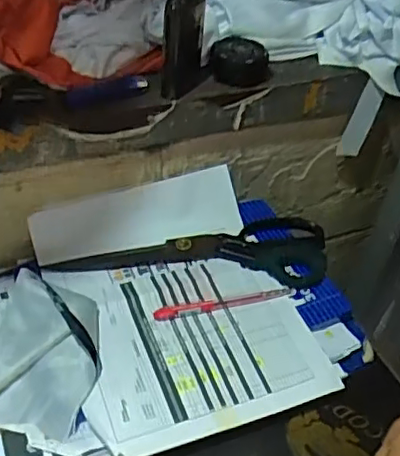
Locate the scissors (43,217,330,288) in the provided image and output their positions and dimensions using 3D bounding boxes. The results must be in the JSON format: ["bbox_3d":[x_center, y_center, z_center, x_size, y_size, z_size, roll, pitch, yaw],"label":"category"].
[{"bbox_3d":[-0.008,0.018,0.628,0.276,0.019,0.088,4,42,-3],"label":"scissors"}]

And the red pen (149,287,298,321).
[{"bbox_3d":[0.023,0.069,0.578,0.137,0.008,0.016,-10,44,-17],"label":"red pen"}]

